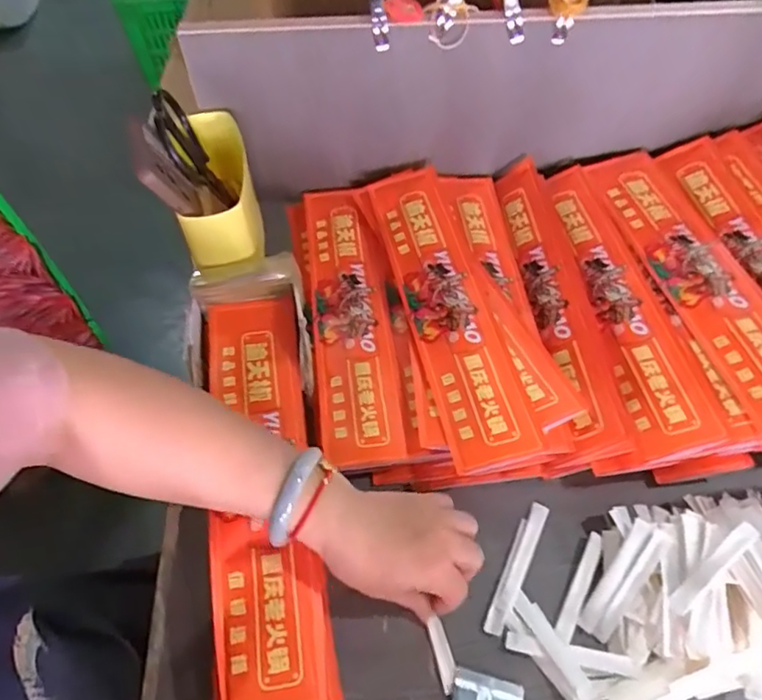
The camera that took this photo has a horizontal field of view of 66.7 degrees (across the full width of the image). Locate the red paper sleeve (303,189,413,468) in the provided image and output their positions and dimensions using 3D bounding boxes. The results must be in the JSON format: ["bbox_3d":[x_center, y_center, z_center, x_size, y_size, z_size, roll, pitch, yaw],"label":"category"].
[{"bbox_3d":[-0.029,-0.044,0.570,0.078,0.019,0.336,-7,56,-3],"label":"red paper sleeve"}]

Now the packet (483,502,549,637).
[{"bbox_3d":[0.106,0.168,0.450,0.018,0.006,0.107,22,60,15],"label":"packet"}]

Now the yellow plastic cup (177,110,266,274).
[{"bbox_3d":[-0.152,-0.156,0.572,0.068,0.084,0.158,-5,56,-2],"label":"yellow plastic cup"}]

